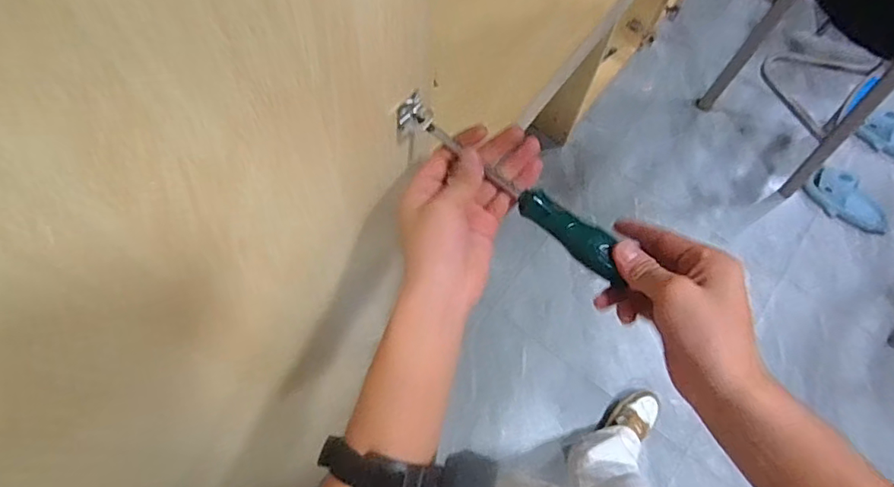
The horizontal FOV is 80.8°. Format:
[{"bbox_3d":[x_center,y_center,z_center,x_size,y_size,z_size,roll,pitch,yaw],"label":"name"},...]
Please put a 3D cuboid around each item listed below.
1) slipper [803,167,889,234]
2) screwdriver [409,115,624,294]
[{"bbox_3d":[1.182,-0.123,1.539,0.249,0.093,0.103,36,69,-2],"label":"slipper"},{"bbox_3d":[0.055,-0.040,0.388,0.183,0.022,0.024,38,70,5],"label":"screwdriver"}]

